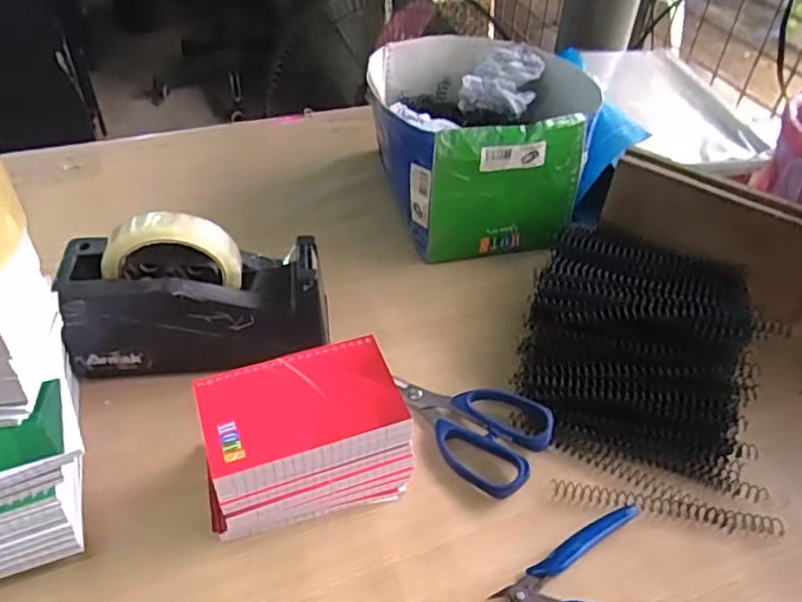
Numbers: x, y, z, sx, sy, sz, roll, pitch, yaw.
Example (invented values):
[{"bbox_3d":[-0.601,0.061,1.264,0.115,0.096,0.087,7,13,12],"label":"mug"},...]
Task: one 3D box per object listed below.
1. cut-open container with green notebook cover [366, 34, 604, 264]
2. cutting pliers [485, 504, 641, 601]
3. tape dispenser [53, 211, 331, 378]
[{"bbox_3d":[0.082,-0.173,0.697,0.214,0.137,0.224,-7,44,-10],"label":"cut-open container with green notebook cover"},{"bbox_3d":[0.116,0.176,0.420,0.116,0.011,0.082,-4,44,-7],"label":"cutting pliers"},{"bbox_3d":[-0.160,-0.004,0.515,0.195,0.126,0.076,-3,44,-6],"label":"tape dispenser"}]

